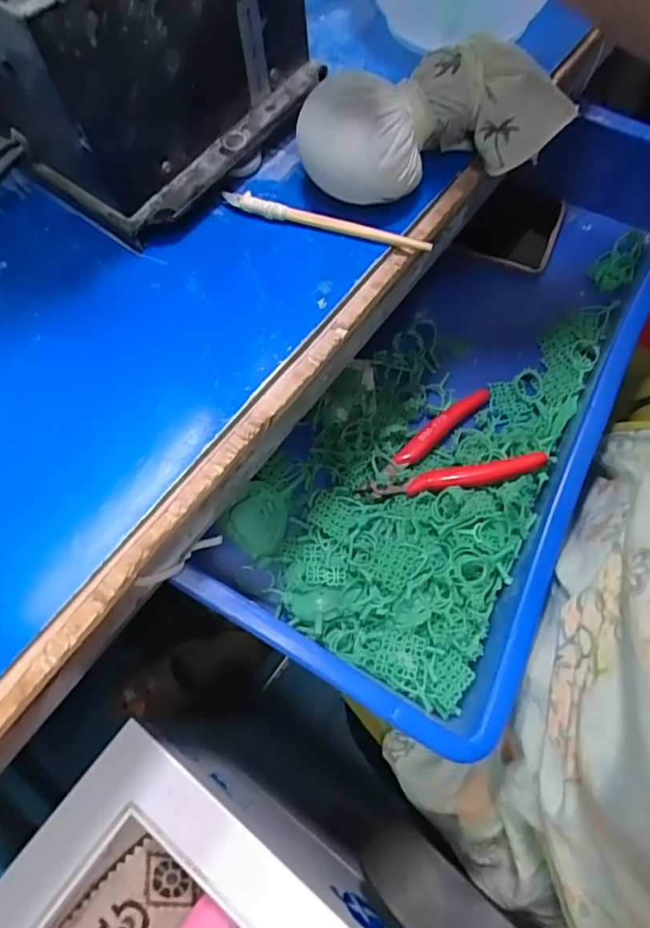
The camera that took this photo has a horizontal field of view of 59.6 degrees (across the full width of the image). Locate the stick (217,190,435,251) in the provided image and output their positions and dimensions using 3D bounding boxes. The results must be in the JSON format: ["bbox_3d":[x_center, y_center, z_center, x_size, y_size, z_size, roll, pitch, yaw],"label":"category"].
[{"bbox_3d":[0.000,-0.128,0.299,0.113,0.008,0.011,18,69,10],"label":"stick"}]

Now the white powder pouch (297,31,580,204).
[{"bbox_3d":[0.058,-0.175,0.288,0.145,0.045,0.050,-21,67,-6],"label":"white powder pouch"}]

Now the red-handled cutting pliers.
[{"bbox_3d":[0.080,-0.003,0.384,0.115,0.024,0.072,-26,68,-8],"label":"red-handled cutting pliers"}]

